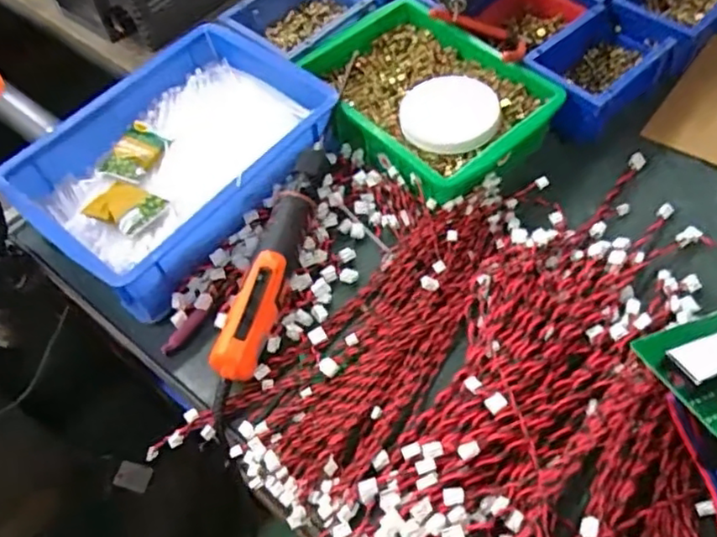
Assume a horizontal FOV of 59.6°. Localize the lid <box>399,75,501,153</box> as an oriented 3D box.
[{"bbox_3d":[0.093,-0.159,0.636,0.098,0.012,0.097,-4,61,7],"label":"lid"}]

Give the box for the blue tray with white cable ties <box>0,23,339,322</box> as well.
[{"bbox_3d":[-0.185,-0.115,0.648,0.209,0.075,0.288,36,66,24],"label":"blue tray with white cable ties"}]

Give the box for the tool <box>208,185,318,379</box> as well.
[{"bbox_3d":[-0.087,0.015,0.574,0.039,0.057,0.180,13,59,12],"label":"tool"}]

